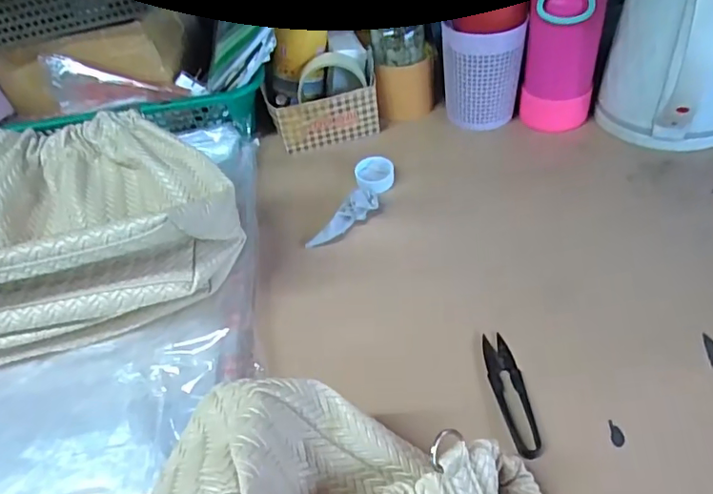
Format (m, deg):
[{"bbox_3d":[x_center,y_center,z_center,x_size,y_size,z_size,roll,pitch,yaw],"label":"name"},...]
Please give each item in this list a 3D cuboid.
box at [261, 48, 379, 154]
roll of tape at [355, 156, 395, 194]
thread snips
[{"bbox_3d":[-0.040,-0.169,0.647,0.131,0.072,0.055,-14,45,-5],"label":"box"},{"bbox_3d":[0.021,-0.079,0.584,0.041,0.018,0.043,-4,45,4],"label":"roll of tape"},{"bbox_3d":[0.113,0.105,0.392,0.024,0.004,0.097,-6,45,2],"label":"thread snips"}]

